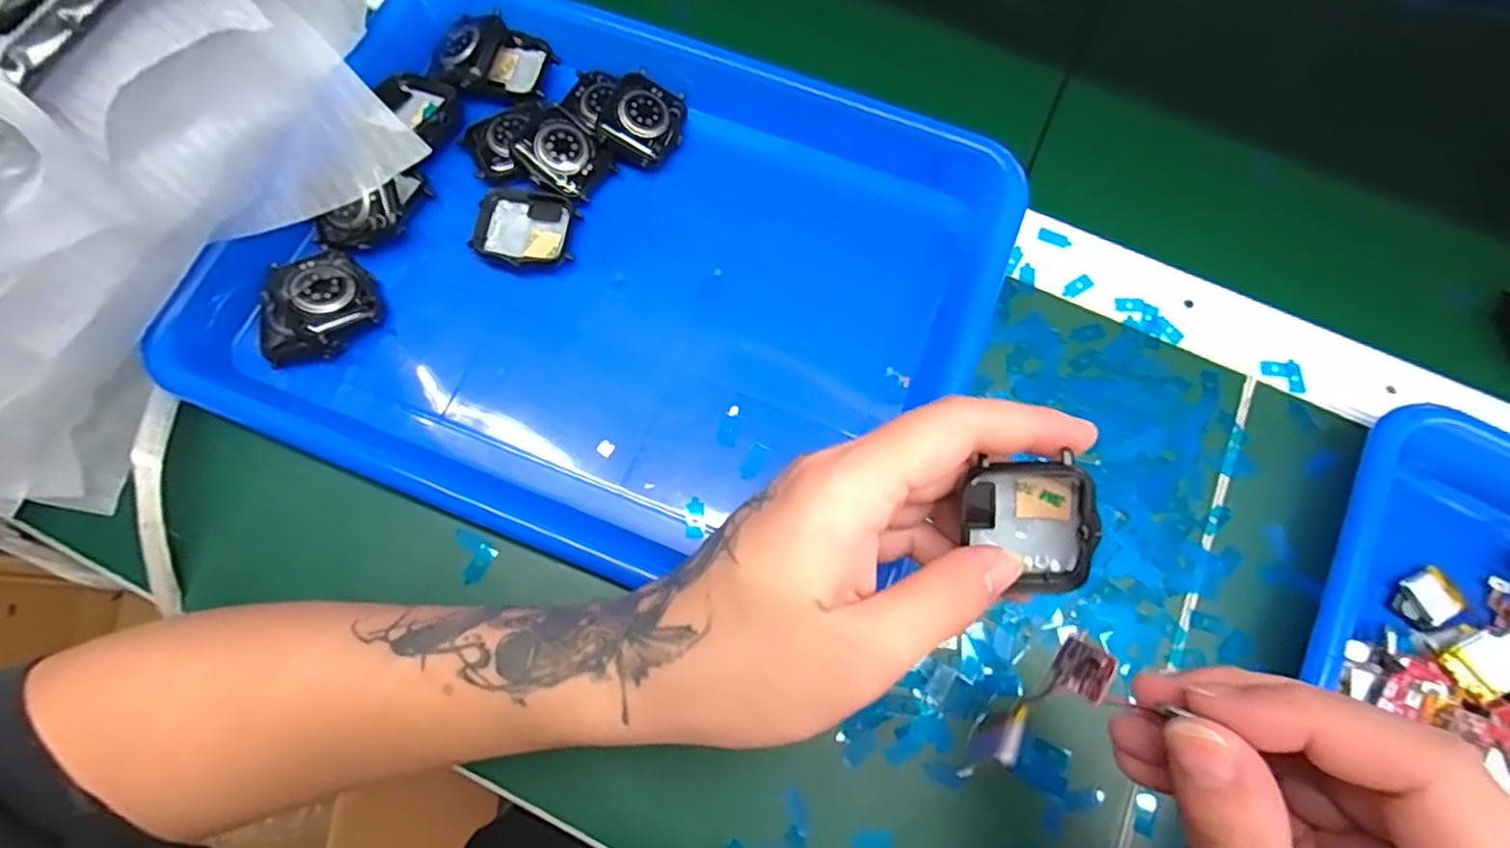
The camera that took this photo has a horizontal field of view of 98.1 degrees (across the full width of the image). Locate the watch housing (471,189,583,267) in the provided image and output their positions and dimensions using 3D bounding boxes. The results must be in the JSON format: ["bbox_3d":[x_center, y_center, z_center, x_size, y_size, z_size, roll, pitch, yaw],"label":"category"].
[{"bbox_3d":[-0.109,-0.094,0.312,0.044,0.007,0.037,8,73,1],"label":"watch housing"}]

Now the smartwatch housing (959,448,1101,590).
[{"bbox_3d":[0.083,0.030,0.201,0.037,0.007,0.043,-4,111,20],"label":"smartwatch housing"}]

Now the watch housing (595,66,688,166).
[{"bbox_3d":[-0.054,-0.151,0.325,0.037,0.009,0.043,27,86,-16],"label":"watch housing"}]

